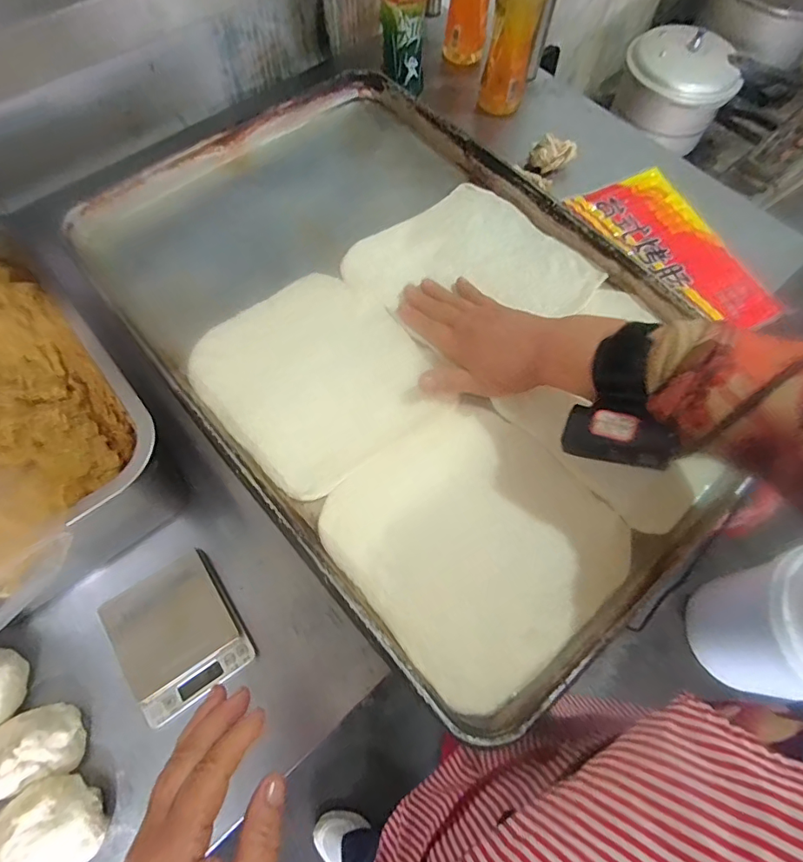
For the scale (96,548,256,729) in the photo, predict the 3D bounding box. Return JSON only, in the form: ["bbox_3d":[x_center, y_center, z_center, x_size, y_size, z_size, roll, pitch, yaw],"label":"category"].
[{"bbox_3d":[-0.211,0.190,0.468,0.102,0.028,0.121,-31,70,-15],"label":"scale"}]

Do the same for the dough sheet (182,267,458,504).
[{"bbox_3d":[-0.075,-0.051,0.447,0.176,0.010,0.192,-36,72,-17],"label":"dough sheet"}]

